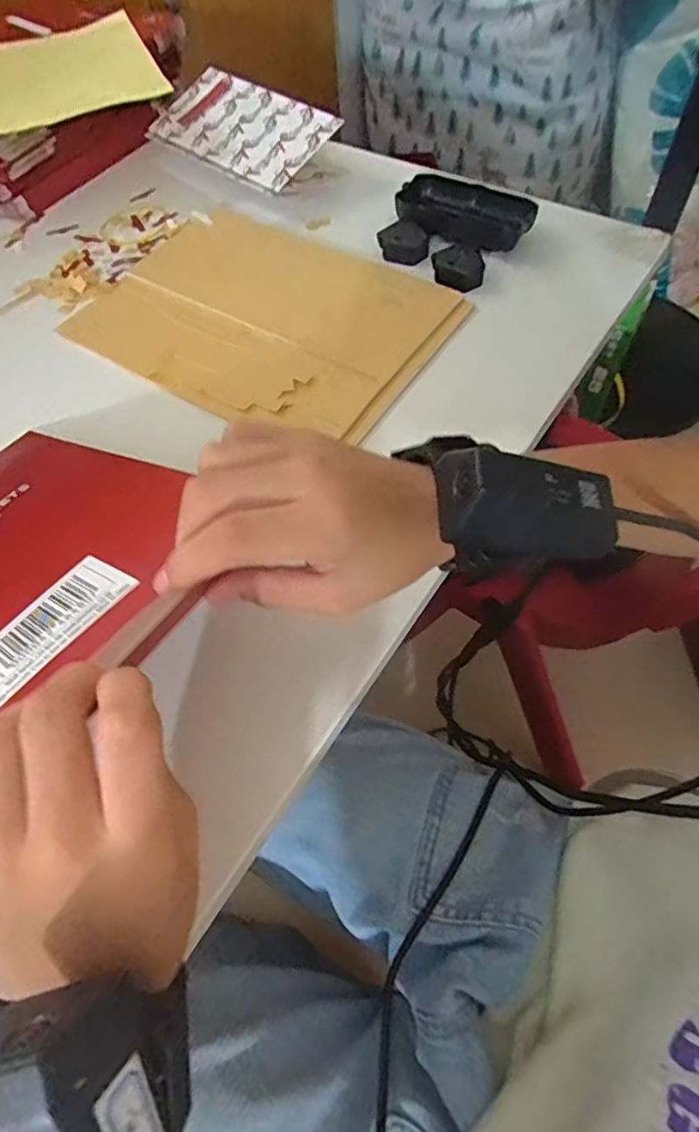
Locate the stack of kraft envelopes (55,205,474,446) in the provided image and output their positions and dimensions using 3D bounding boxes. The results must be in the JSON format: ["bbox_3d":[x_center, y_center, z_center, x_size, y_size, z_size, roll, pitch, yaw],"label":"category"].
[{"bbox_3d":[-0.065,-0.191,0.447,0.257,0.019,0.192,29,64,19],"label":"stack of kraft envelopes"}]

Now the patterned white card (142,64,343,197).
[{"bbox_3d":[-0.099,-0.394,0.526,0.176,0.006,0.090,35,82,21],"label":"patterned white card"}]

